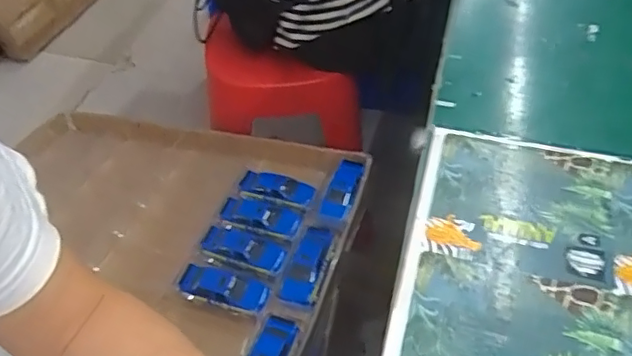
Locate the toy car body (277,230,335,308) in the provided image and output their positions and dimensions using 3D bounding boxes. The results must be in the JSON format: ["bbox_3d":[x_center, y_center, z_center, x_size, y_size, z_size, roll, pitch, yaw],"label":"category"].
[{"bbox_3d":[-0.010,0.127,0.824,0.049,0.025,0.129,14,50,14],"label":"toy car body"}]

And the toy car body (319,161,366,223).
[{"bbox_3d":[0.041,0.026,0.920,0.047,0.028,0.126,13,50,13],"label":"toy car body"}]

